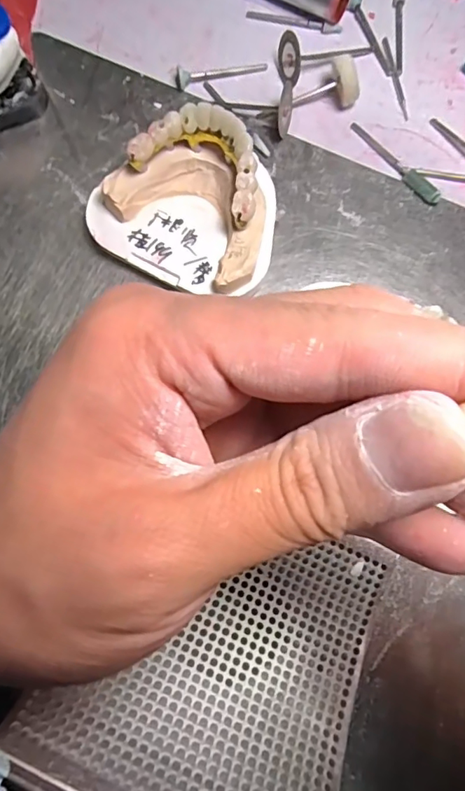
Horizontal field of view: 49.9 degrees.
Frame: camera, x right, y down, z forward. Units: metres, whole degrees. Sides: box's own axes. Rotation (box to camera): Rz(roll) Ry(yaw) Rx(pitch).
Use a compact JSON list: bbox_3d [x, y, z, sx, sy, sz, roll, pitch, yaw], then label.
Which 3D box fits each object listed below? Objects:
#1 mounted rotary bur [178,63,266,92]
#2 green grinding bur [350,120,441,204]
[{"bbox_3d":[-0.005,-0.152,0.233,0.043,0.008,0.006,-18,80,-3],"label":"mounted rotary bur"},{"bbox_3d":[0.074,-0.106,0.225,0.007,0.007,0.053,-38,82,-6],"label":"green grinding bur"}]

